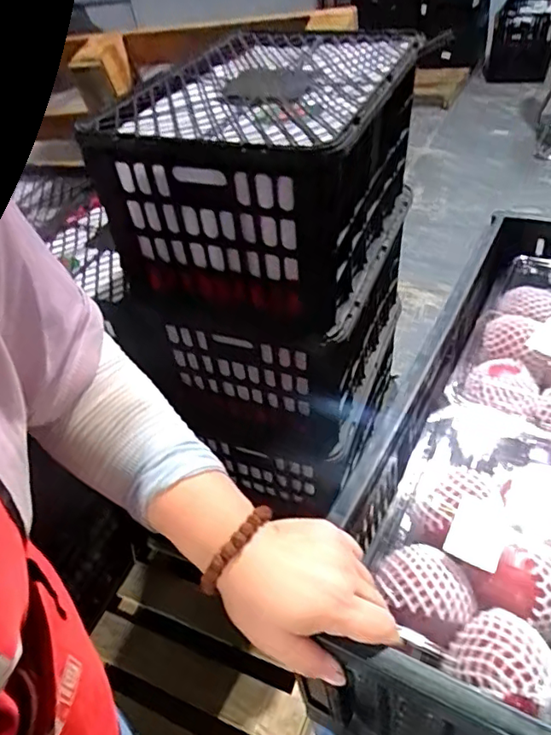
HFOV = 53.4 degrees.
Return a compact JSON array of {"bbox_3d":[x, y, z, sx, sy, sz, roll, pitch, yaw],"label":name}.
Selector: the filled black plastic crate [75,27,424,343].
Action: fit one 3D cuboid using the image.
[{"bbox_3d":[0.000,-0.297,0.822,0.334,0.267,0.429,16,48,17],"label":"filled black plastic crate"}]

